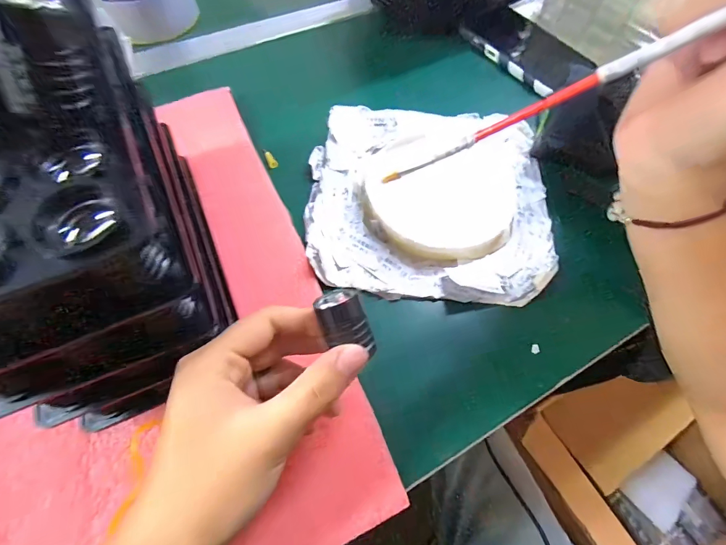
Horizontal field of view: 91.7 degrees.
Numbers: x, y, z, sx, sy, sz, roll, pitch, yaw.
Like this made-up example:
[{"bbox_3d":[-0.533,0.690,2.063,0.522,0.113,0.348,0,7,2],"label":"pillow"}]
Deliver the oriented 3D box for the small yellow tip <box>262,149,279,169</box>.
[{"bbox_3d":[-0.083,-0.103,0.318,0.009,0.004,0.023,-21,65,-12],"label":"small yellow tip"}]

